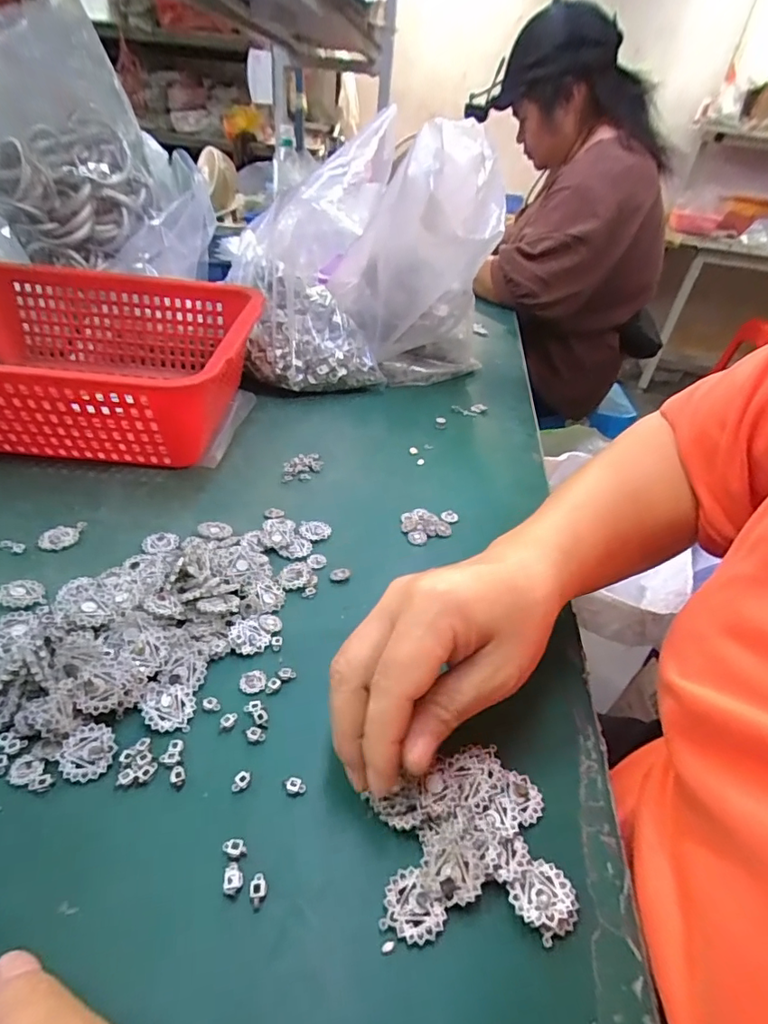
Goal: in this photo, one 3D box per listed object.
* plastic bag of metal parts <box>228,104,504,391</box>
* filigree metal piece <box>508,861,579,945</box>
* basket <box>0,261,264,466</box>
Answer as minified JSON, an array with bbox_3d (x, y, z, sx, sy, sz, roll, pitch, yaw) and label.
[{"bbox_3d":[-0.027,-0.270,0.572,0.296,0.247,0.174,5,35,-1],"label":"plastic bag of metal parts"},{"bbox_3d":[0.062,0.151,0.197,0.023,0.012,0.023,4,35,-3],"label":"filigree metal piece"},{"bbox_3d":[-0.277,-0.131,0.461,0.311,0.108,0.224,4,35,-2],"label":"basket"}]

